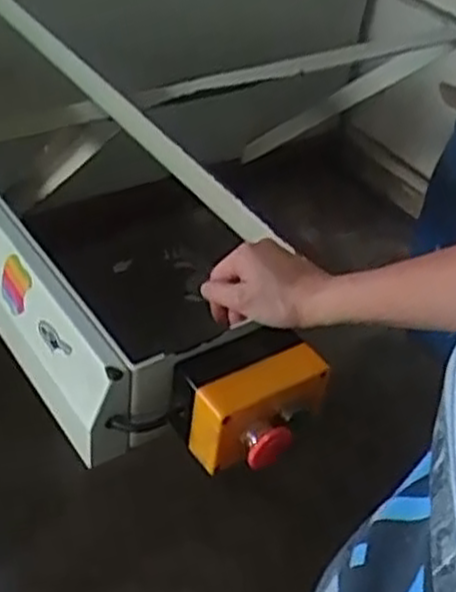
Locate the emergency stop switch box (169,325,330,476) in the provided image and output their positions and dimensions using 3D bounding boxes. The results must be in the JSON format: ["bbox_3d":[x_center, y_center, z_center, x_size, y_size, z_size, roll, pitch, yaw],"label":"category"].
[{"bbox_3d":[0.024,0.081,0.626,0.117,0.065,0.099,-22,49,-31],"label":"emergency stop switch box"}]

